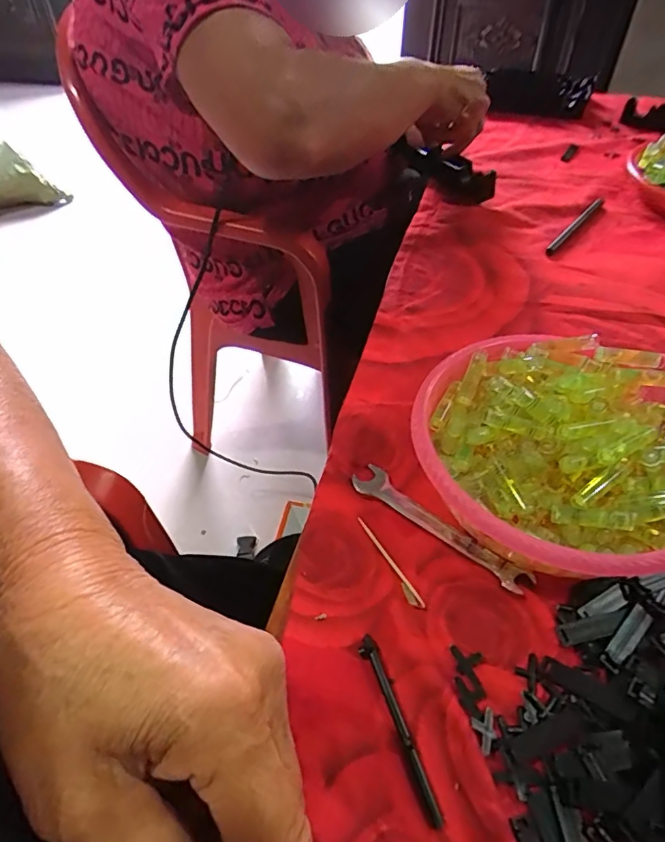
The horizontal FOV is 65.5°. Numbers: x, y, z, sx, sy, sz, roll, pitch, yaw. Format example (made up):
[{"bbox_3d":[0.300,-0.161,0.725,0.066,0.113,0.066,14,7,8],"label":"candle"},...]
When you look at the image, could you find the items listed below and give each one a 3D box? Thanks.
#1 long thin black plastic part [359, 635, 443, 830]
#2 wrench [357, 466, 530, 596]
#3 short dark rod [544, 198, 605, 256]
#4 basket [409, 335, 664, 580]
[{"bbox_3d":[0.031,0.139,0.238,0.009,0.007,0.079,-17,50,-14],"label":"long thin black plastic part"},{"bbox_3d":[0.061,0.063,0.307,0.113,0.007,0.018,32,55,26],"label":"wrench"},{"bbox_3d":[0.259,-0.211,0.557,0.012,0.005,0.146,30,54,25],"label":"short dark rod"},{"bbox_3d":[0.136,0.019,0.309,0.167,0.055,0.161,0,47,0],"label":"basket"}]

